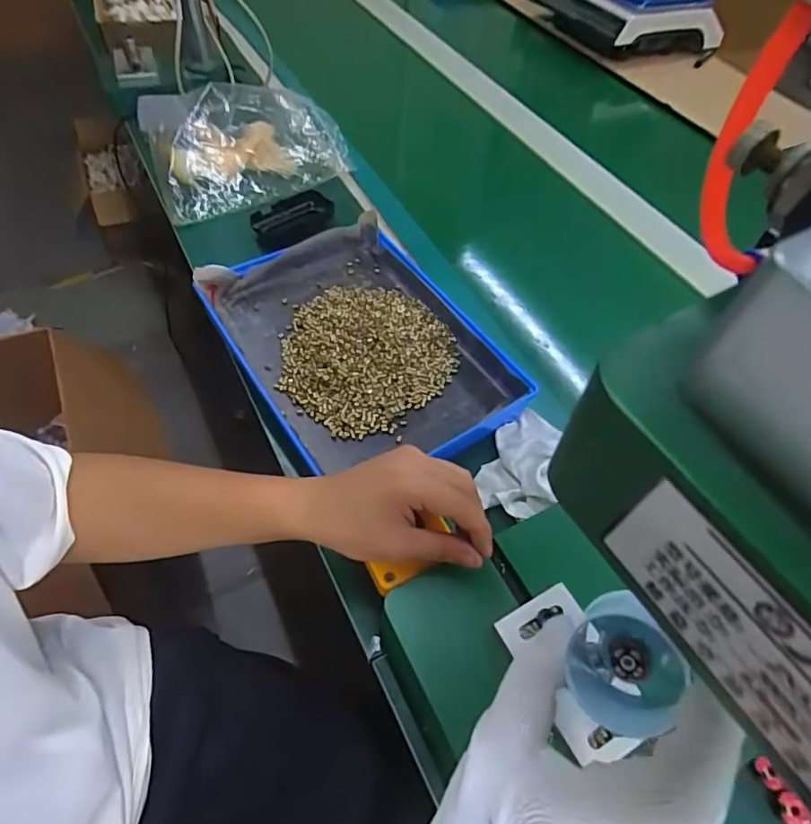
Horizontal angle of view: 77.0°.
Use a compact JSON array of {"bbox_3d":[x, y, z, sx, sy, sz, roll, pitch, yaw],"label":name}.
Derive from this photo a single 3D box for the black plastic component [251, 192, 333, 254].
[{"bbox_3d":[-0.152,-0.255,0.678,0.118,0.032,0.050,-34,64,-26],"label":"black plastic component"}]

